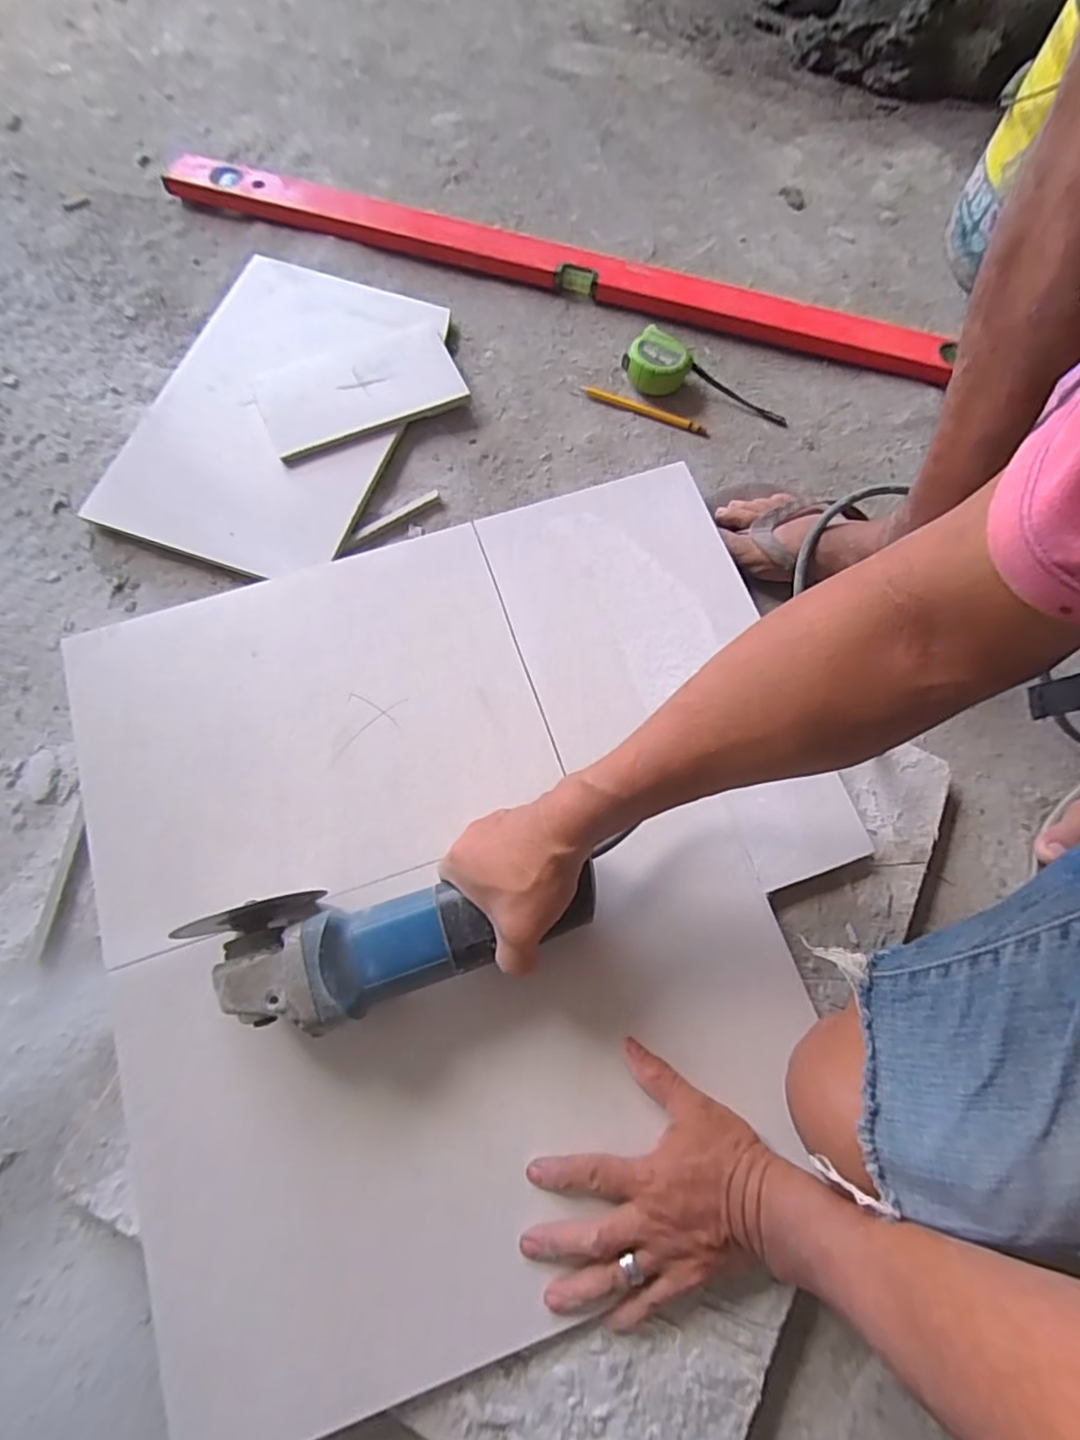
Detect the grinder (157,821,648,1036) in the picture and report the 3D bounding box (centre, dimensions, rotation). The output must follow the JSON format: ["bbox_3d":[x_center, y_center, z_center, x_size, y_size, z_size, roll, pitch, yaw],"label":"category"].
[{"bbox_3d":[-0.084,0.154,0.425,0.258,0.073,0.083,-7,74,-1],"label":"grinder"}]

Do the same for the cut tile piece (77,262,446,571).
[{"bbox_3d":[-0.269,-0.319,0.630,0.247,0.015,0.363,18,74,4],"label":"cut tile piece"}]

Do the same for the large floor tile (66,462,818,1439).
[{"bbox_3d":[-0.050,0.113,0.484,0.552,0.018,0.585,-16,74,-6],"label":"large floor tile"}]

